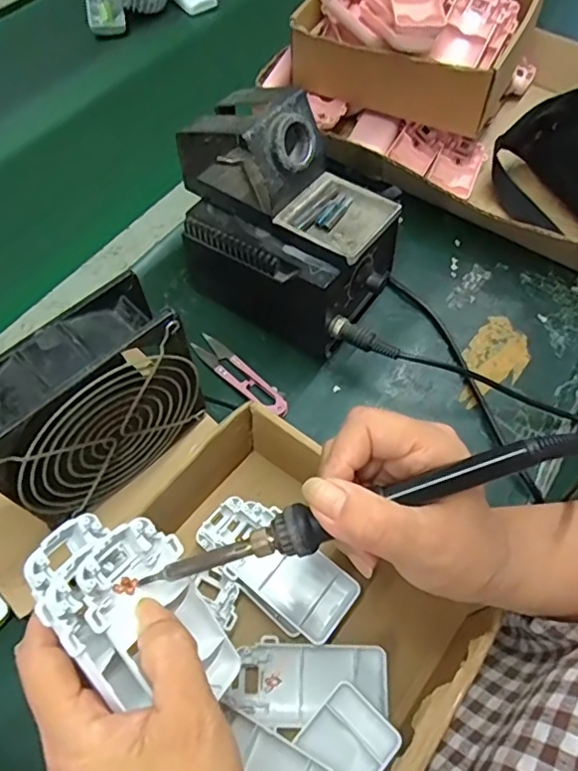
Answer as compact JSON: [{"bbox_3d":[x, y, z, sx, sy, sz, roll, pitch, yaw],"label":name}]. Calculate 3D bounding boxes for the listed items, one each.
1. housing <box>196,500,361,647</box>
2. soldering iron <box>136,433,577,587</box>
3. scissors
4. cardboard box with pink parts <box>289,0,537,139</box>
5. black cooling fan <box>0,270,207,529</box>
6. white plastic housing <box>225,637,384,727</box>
[{"bbox_3d":[-0.009,0.118,0.368,0.109,0.024,0.047,37,65,16],"label":"housing"},{"bbox_3d":[0.033,0.056,0.247,0.207,0.015,0.018,-20,62,4],"label":"soldering iron"},{"bbox_3d":[-0.040,-0.009,0.455,0.103,0.011,0.023,41,66,18],"label":"scissors"},{"bbox_3d":[0.128,-0.370,0.569,0.217,0.108,0.177,20,61,8],"label":"cardboard box with pink parts"},{"bbox_3d":[-0.111,0.014,0.310,0.046,0.109,0.116,41,66,18],"label":"black cooling fan"},{"bbox_3d":[0.012,0.182,0.338,0.095,0.015,0.046,5,60,0],"label":"white plastic housing"}]

